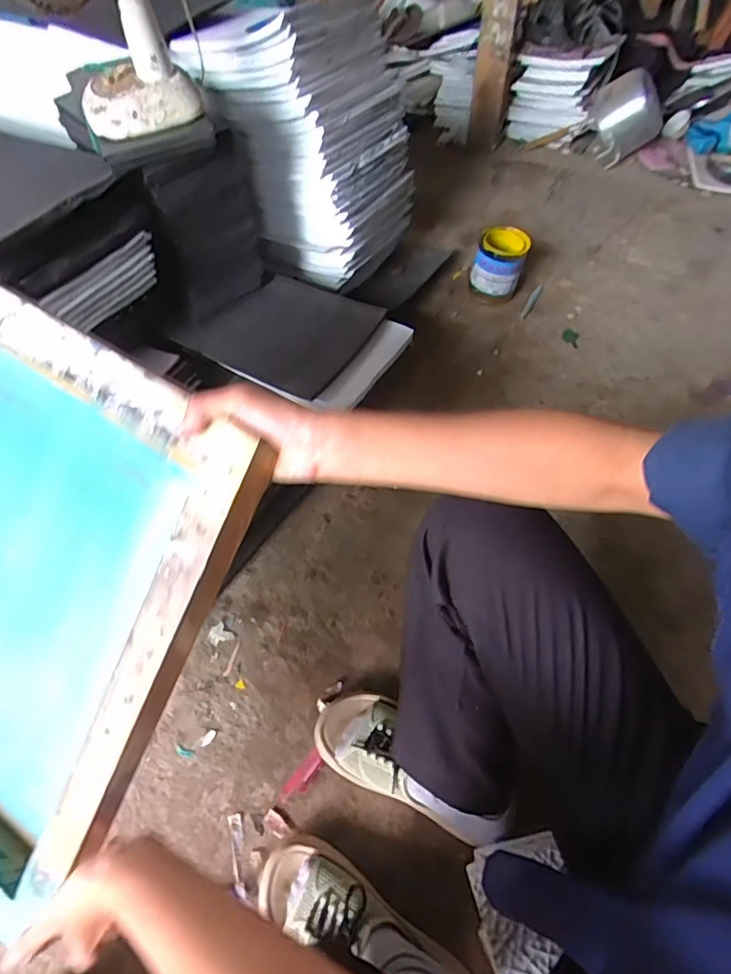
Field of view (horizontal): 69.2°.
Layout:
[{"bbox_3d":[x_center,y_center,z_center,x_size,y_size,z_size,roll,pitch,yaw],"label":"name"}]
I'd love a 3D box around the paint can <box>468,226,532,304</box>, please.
[{"bbox_3d":[0.297,-0.496,1.183,0.114,0.122,0.100,13,55,9],"label":"paint can"}]

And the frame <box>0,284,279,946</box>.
[{"bbox_3d":[-0.318,0.090,0.461,0.366,0.063,0.468,28,99,16],"label":"frame"}]

